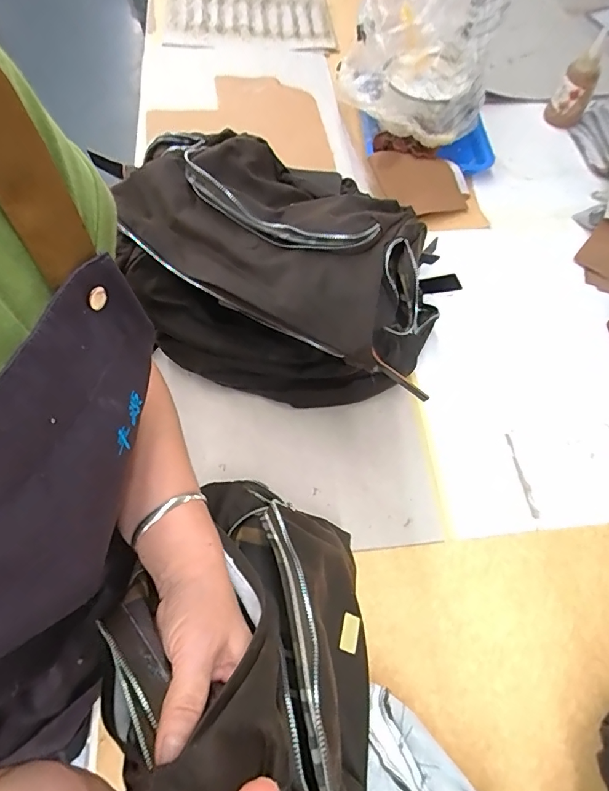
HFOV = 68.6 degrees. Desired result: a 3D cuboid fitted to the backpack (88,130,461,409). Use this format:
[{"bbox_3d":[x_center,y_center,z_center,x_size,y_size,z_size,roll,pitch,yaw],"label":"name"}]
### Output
[{"bbox_3d":[-0.021,-0.129,0.504,0.324,0.186,0.223,19,63,7],"label":"backpack"}]

